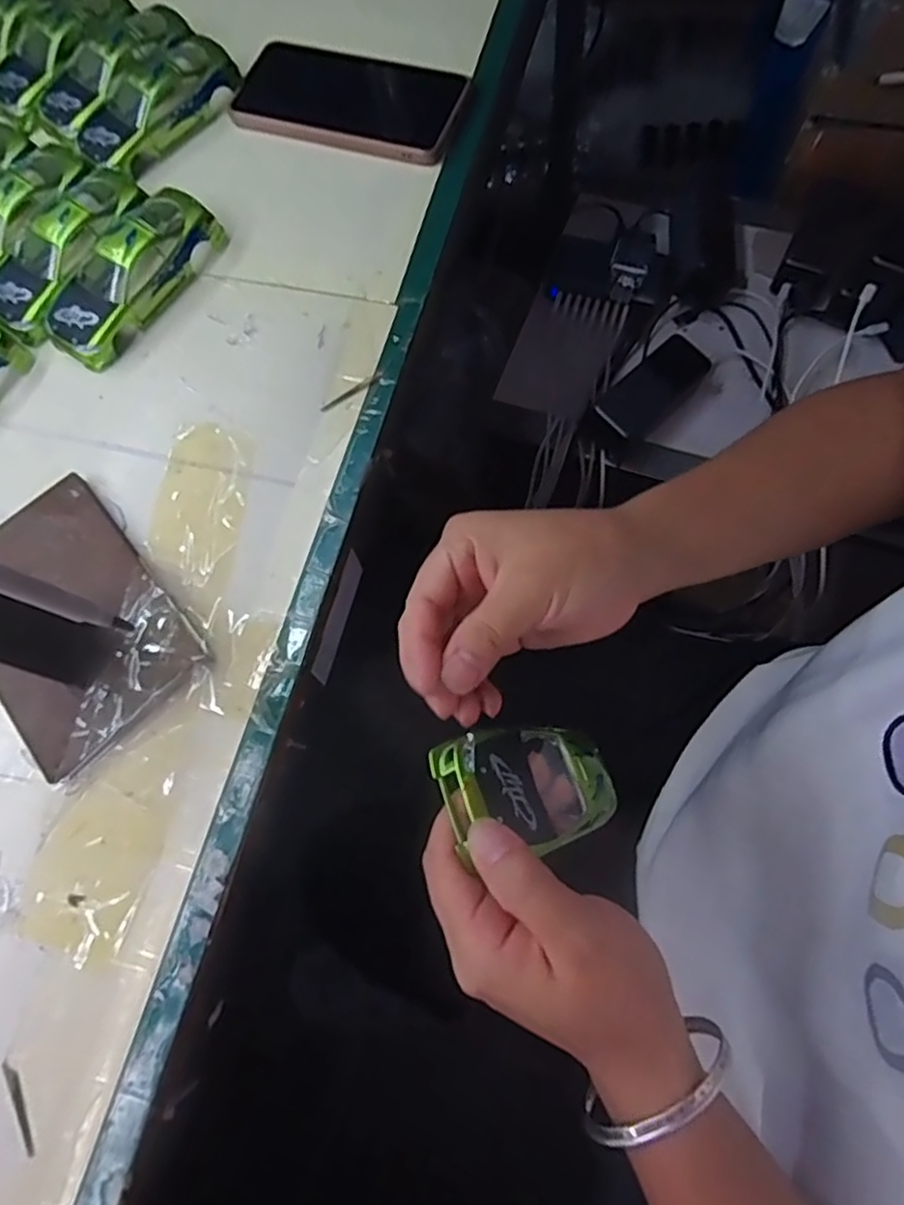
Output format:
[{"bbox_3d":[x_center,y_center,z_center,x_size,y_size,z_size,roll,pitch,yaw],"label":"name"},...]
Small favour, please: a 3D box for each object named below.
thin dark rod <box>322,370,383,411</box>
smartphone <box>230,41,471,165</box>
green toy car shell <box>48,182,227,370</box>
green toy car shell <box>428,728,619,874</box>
[{"bbox_3d":[-0.061,-0.129,0.403,0.044,0.004,0.005,-34,74,-8],"label":"thin dark rod"},{"bbox_3d":[-0.074,-0.357,0.471,0.164,0.013,0.080,20,75,11],"label":"smartphone"},{"bbox_3d":[-0.210,-0.216,0.425,0.055,0.034,0.126,35,78,15],"label":"green toy car shell"},{"bbox_3d":[0.035,0.074,0.270,0.094,0.019,0.045,15,68,-37],"label":"green toy car shell"}]

